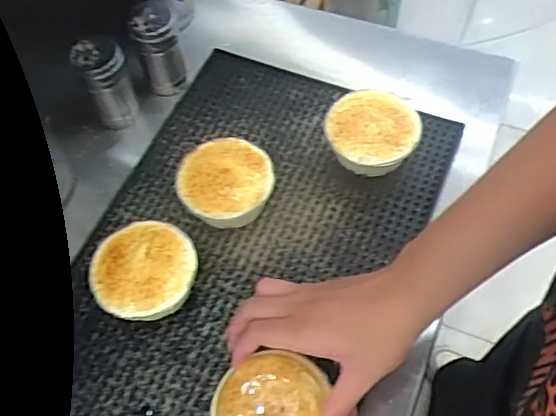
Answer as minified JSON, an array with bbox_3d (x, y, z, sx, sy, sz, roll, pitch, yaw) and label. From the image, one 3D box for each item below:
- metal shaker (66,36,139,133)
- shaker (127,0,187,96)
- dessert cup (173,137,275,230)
[{"bbox_3d":[-0.177,-0.132,0.614,0.048,0.095,0.044,-32,64,-13],"label":"metal shaker"},{"bbox_3d":[-0.127,-0.174,0.634,0.047,0.089,0.049,-19,62,-6],"label":"shaker"},{"bbox_3d":[-0.047,-0.017,0.562,0.086,0.054,0.086,-2,61,3],"label":"dessert cup"}]

